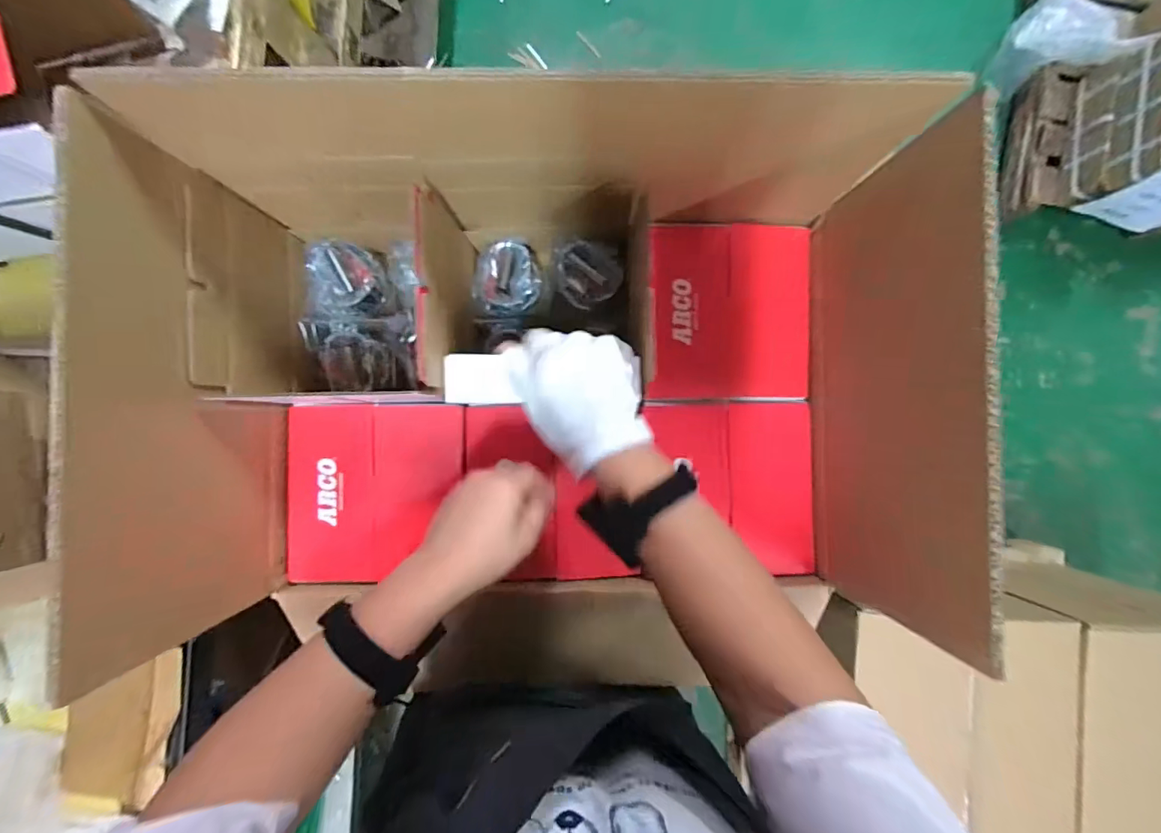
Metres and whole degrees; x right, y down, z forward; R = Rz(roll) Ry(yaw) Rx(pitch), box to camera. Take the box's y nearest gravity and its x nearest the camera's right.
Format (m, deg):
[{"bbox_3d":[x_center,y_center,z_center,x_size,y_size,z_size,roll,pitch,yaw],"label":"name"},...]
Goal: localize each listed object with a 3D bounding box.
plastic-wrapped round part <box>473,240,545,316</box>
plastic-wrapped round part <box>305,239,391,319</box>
[{"bbox_3d":[-0.080,-0.149,0.544,0.074,0.051,0.079,0,89,-2],"label":"plastic-wrapped round part"},{"bbox_3d":[-0.252,-0.148,0.533,0.075,0.030,0.082,0,89,-2],"label":"plastic-wrapped round part"}]

